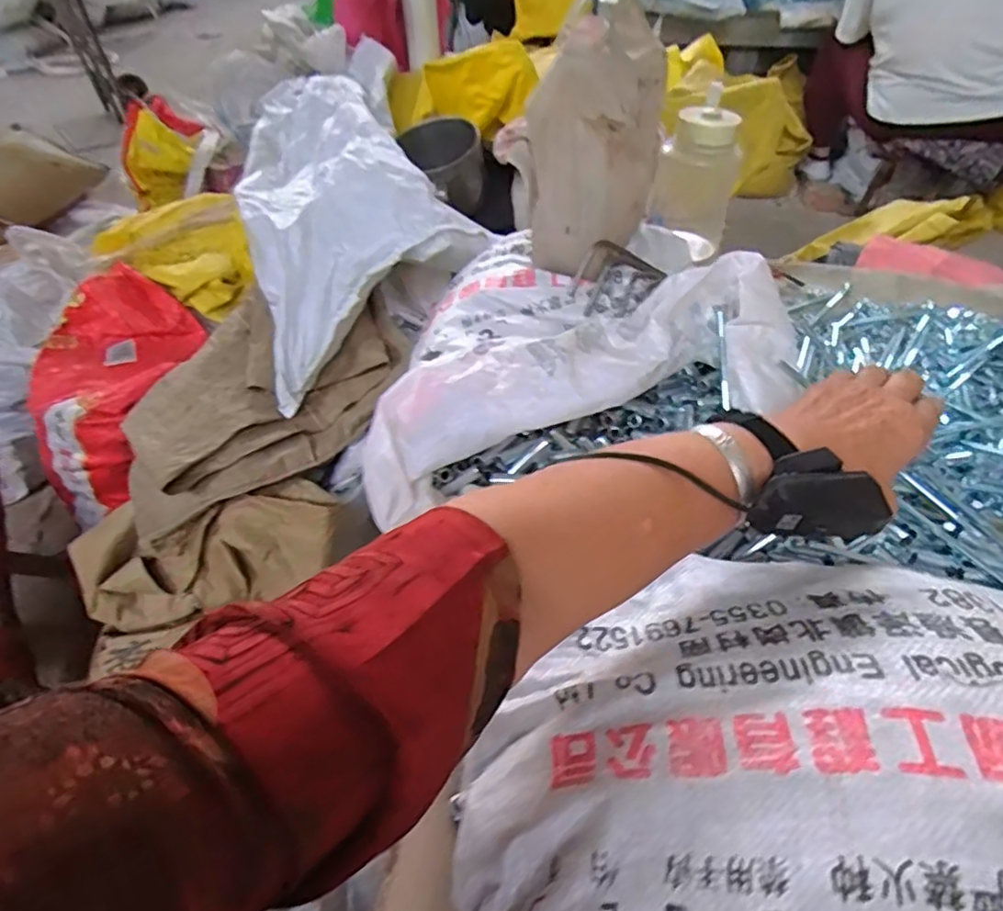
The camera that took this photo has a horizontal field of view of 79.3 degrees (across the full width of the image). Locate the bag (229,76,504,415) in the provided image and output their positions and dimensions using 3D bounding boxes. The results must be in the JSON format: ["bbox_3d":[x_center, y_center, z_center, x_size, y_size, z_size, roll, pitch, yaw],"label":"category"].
[{"bbox_3d":[-0.238,-0.390,0.896,0.289,0.200,0.619,-14,48,-11],"label":"bag"}]

